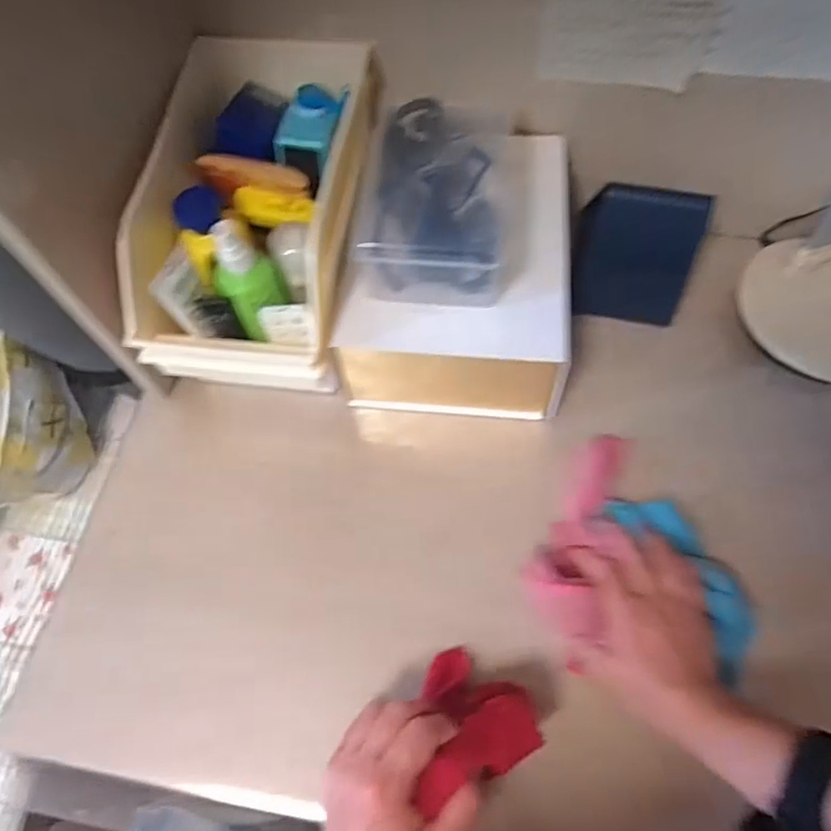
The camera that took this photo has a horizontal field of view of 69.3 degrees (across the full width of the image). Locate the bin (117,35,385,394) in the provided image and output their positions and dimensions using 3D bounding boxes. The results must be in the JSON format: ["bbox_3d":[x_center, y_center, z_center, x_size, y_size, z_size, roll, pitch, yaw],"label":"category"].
[{"bbox_3d":[-0.125,-0.179,0.513,0.160,0.110,0.285,6,65,6],"label":"bin"}]

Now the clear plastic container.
[{"bbox_3d":[0.022,-0.178,0.490,0.120,0.063,0.168,4,65,5],"label":"clear plastic container"}]

